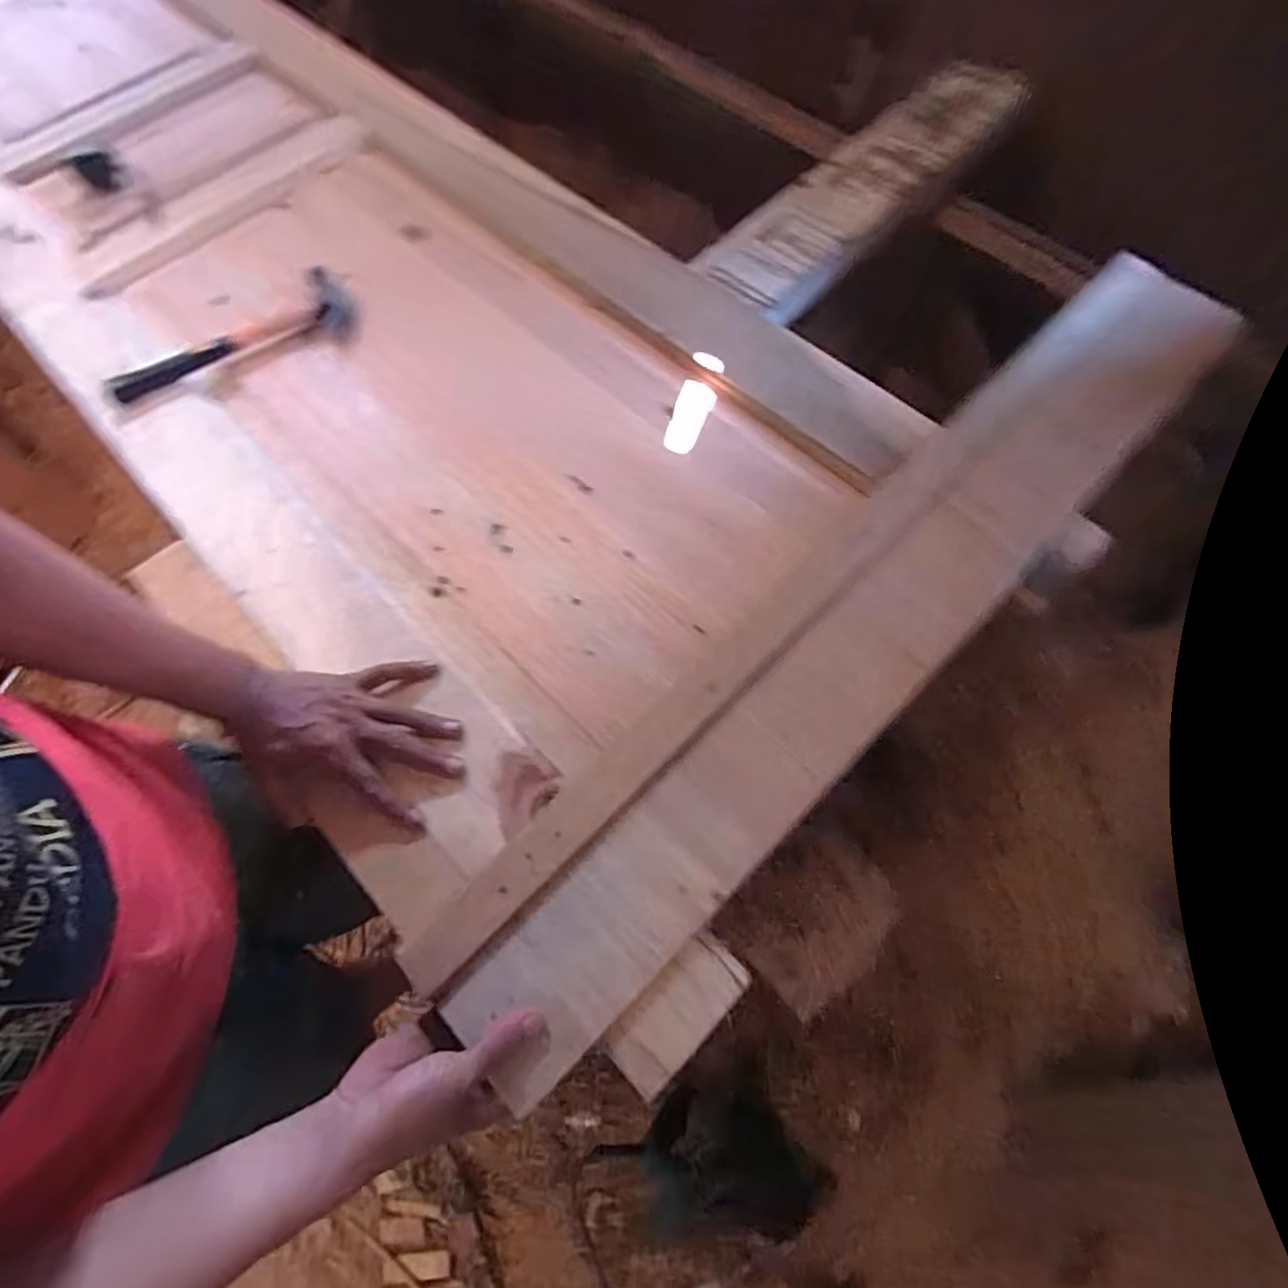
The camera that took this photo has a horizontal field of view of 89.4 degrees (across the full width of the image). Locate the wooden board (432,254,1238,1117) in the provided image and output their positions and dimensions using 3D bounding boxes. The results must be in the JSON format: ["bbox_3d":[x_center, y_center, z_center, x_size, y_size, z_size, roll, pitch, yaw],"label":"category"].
[{"bbox_3d":[0.224,-0.047,0.571,0.121,0.026,0.954,40,73,21],"label":"wooden board"}]

